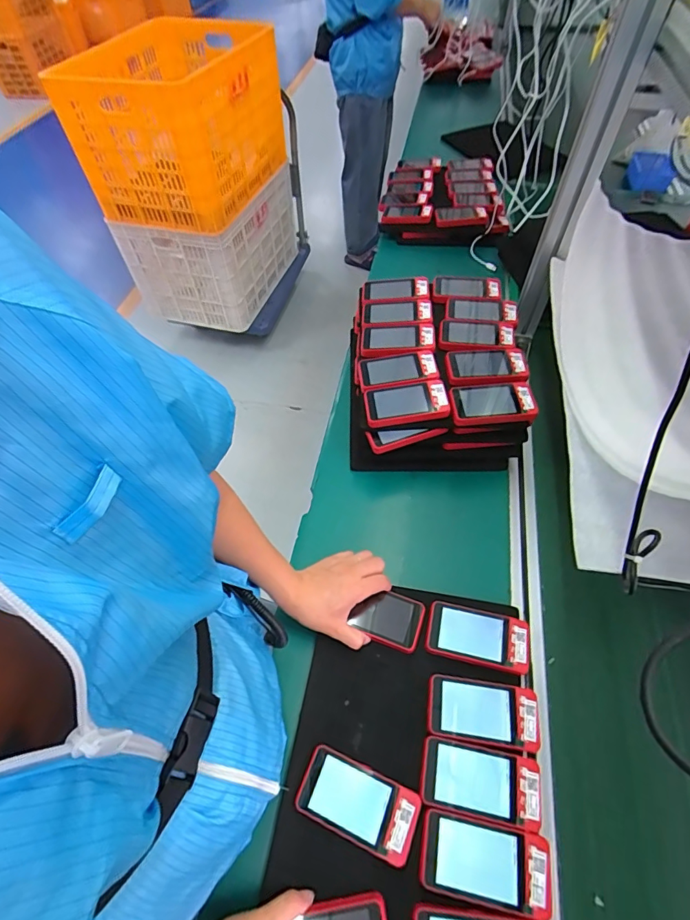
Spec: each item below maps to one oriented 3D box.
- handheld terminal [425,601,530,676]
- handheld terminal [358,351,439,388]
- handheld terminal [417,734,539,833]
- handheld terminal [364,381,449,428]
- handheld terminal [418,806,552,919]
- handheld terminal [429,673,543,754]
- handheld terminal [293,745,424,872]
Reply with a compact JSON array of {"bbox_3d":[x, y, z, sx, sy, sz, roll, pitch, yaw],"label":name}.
[{"bbox_3d":[0.163,0.217,0.550,0.118,0.012,0.066,11,56,9],"label":"handheld terminal"},{"bbox_3d":[0.083,-0.144,0.705,0.119,0.022,0.075,-6,55,-3],"label":"handheld terminal"},{"bbox_3d":[0.141,0.336,0.467,0.117,0.010,0.062,9,56,8],"label":"handheld terminal"},{"bbox_3d":[0.091,-0.086,0.665,0.120,0.022,0.063,-3,55,0],"label":"handheld terminal"},{"bbox_3d":[0.135,0.387,0.430,0.120,0.012,0.062,9,56,8],"label":"handheld terminal"},{"bbox_3d":[0.155,0.284,0.503,0.120,0.012,0.062,8,56,7],"label":"handheld terminal"},{"bbox_3d":[0.013,0.353,0.461,0.120,0.010,0.063,19,58,14],"label":"handheld terminal"}]

